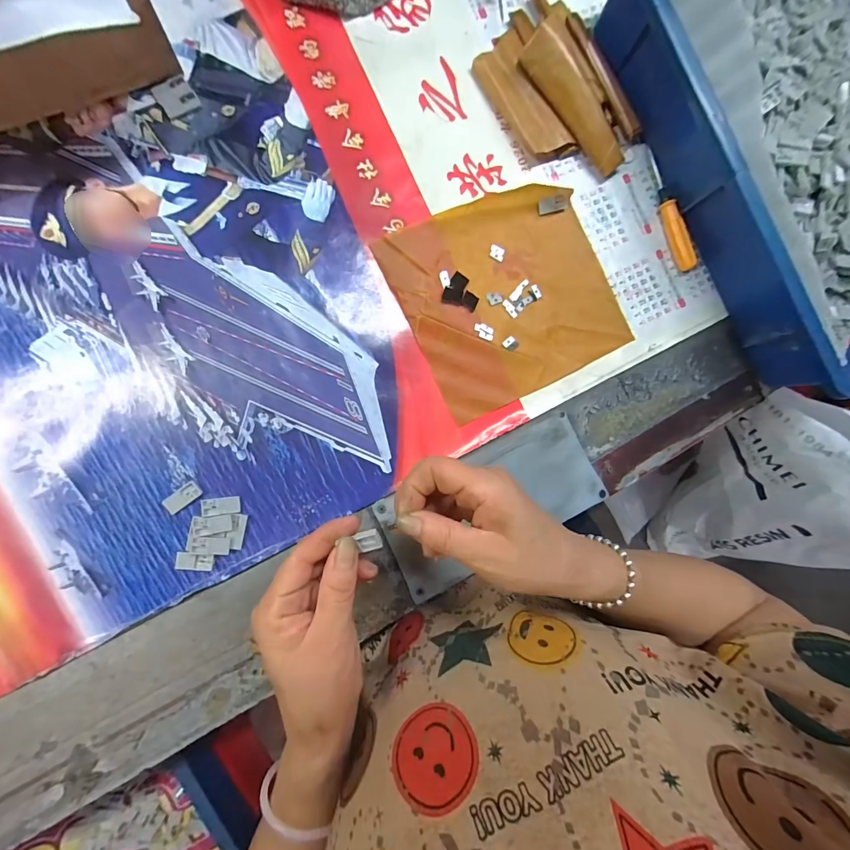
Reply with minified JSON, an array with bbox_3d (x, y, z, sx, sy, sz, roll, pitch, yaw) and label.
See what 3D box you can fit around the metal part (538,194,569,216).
[{"bbox_3d":[0.121,-0.208,0.369,0.030,0.004,0.014,-15,124,-3],"label":"metal part"}]

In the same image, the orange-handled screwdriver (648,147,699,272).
[{"bbox_3d":[0.242,-0.211,0.387,0.016,0.016,0.119,-20,92,-9],"label":"orange-handled screwdriver"}]

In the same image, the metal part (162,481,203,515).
[{"bbox_3d":[-0.194,0.058,0.314,0.029,0.004,0.014,-37,95,-8],"label":"metal part"}]

